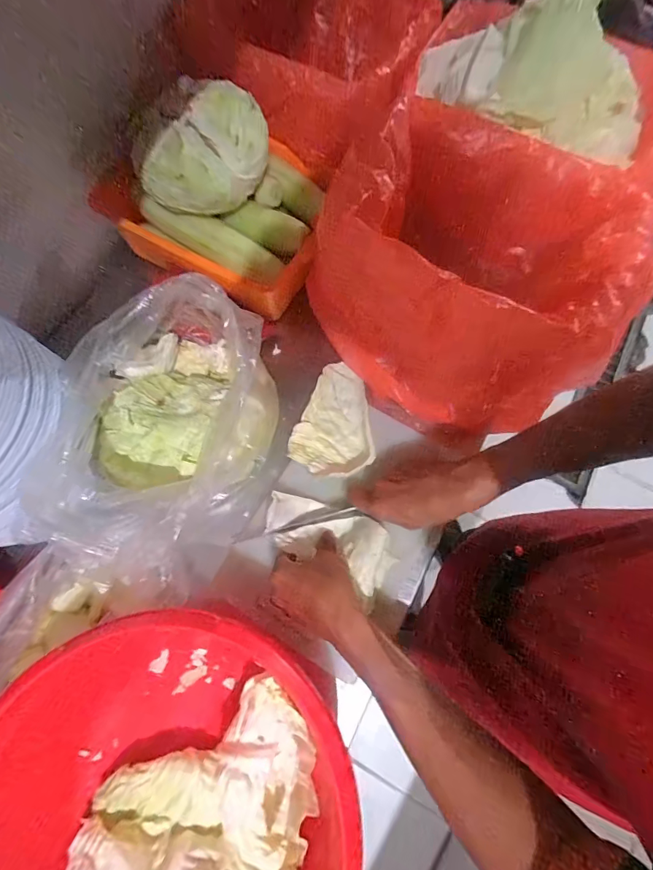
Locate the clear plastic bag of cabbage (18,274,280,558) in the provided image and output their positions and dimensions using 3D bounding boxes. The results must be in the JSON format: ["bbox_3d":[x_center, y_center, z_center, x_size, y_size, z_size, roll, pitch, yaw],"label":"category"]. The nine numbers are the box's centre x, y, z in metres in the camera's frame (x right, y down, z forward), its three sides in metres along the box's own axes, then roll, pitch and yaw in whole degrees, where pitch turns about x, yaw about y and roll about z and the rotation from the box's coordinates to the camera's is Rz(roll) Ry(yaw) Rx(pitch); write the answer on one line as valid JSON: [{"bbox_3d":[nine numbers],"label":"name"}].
[{"bbox_3d":[-0.164,-0.024,0.444,0.195,0.149,0.262,-3,71,-2],"label":"clear plastic bag of cabbage"}]

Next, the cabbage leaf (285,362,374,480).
[{"bbox_3d":[0.019,-0.015,0.499,0.100,0.033,0.140,24,73,7],"label":"cabbage leaf"}]

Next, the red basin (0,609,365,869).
[{"bbox_3d":[-0.132,0.321,0.338,0.305,0.127,0.293,0,71,0],"label":"red basin"}]

